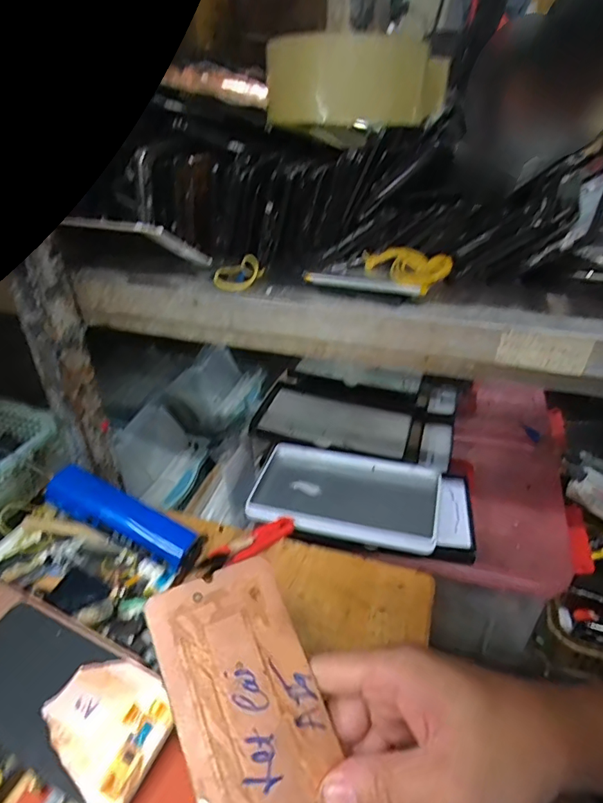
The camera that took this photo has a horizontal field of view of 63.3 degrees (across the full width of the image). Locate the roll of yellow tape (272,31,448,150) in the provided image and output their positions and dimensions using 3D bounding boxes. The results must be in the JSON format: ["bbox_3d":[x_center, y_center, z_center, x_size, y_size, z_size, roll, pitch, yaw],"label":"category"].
[{"bbox_3d":[0.039,-0.226,0.353,0.098,0.060,0.098,-21,38,-29],"label":"roll of yellow tape"}]

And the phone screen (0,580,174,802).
[{"bbox_3d":[-0.166,0.178,0.315,0.183,0.013,0.073,15,36,22],"label":"phone screen"}]

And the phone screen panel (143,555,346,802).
[{"bbox_3d":[-0.021,0.155,0.233,0.069,0.004,0.149,-14,65,-28],"label":"phone screen panel"}]

